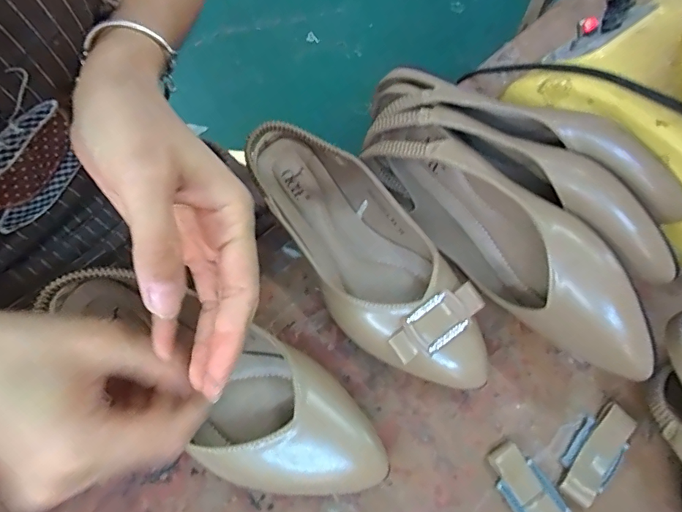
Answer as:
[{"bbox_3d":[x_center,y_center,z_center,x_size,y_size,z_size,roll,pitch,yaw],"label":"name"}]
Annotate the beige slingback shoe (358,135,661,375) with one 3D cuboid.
[{"bbox_3d":[0.106,-0.015,0.306,0.047,0.081,0.220,-36,70,-14],"label":"beige slingback shoe"}]

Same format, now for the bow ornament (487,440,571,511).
[{"bbox_3d":[0.118,0.149,0.272,0.029,0.007,0.065,-31,69,-12],"label":"bow ornament"}]

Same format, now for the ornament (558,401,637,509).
[{"bbox_3d":[0.163,0.125,0.281,0.029,0.006,0.065,39,72,17],"label":"ornament"}]

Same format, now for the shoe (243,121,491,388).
[{"bbox_3d":[0.014,-0.008,0.314,0.077,0.065,0.228,-32,69,-12],"label":"shoe"}]

